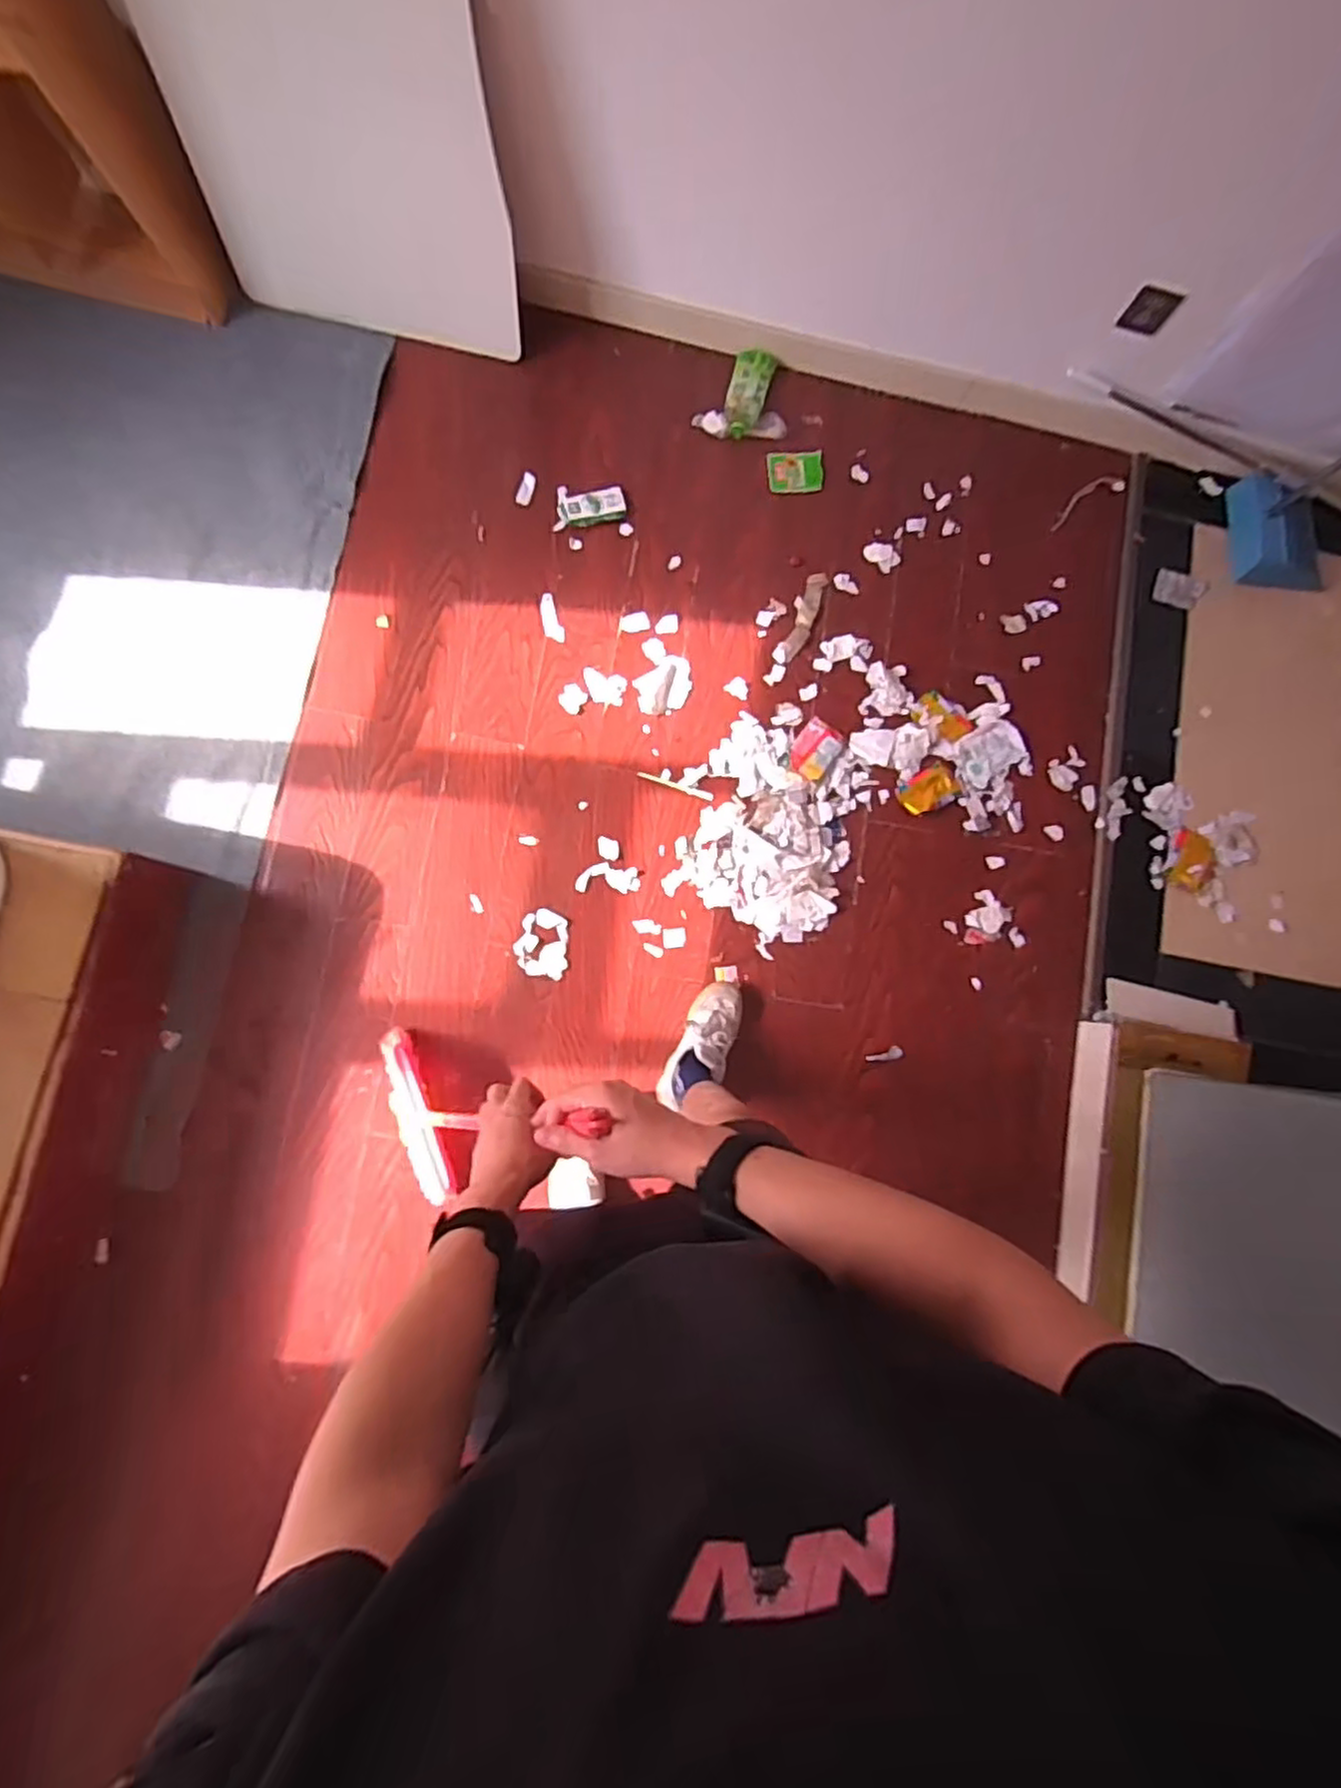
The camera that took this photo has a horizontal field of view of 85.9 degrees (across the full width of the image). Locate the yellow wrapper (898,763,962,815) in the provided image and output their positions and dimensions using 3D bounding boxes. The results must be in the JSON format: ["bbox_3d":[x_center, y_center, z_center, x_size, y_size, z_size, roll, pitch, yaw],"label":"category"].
[{"bbox_3d":[0.560,-0.227,1.563,0.126,0.020,0.084,-27,87,-6],"label":"yellow wrapper"}]

